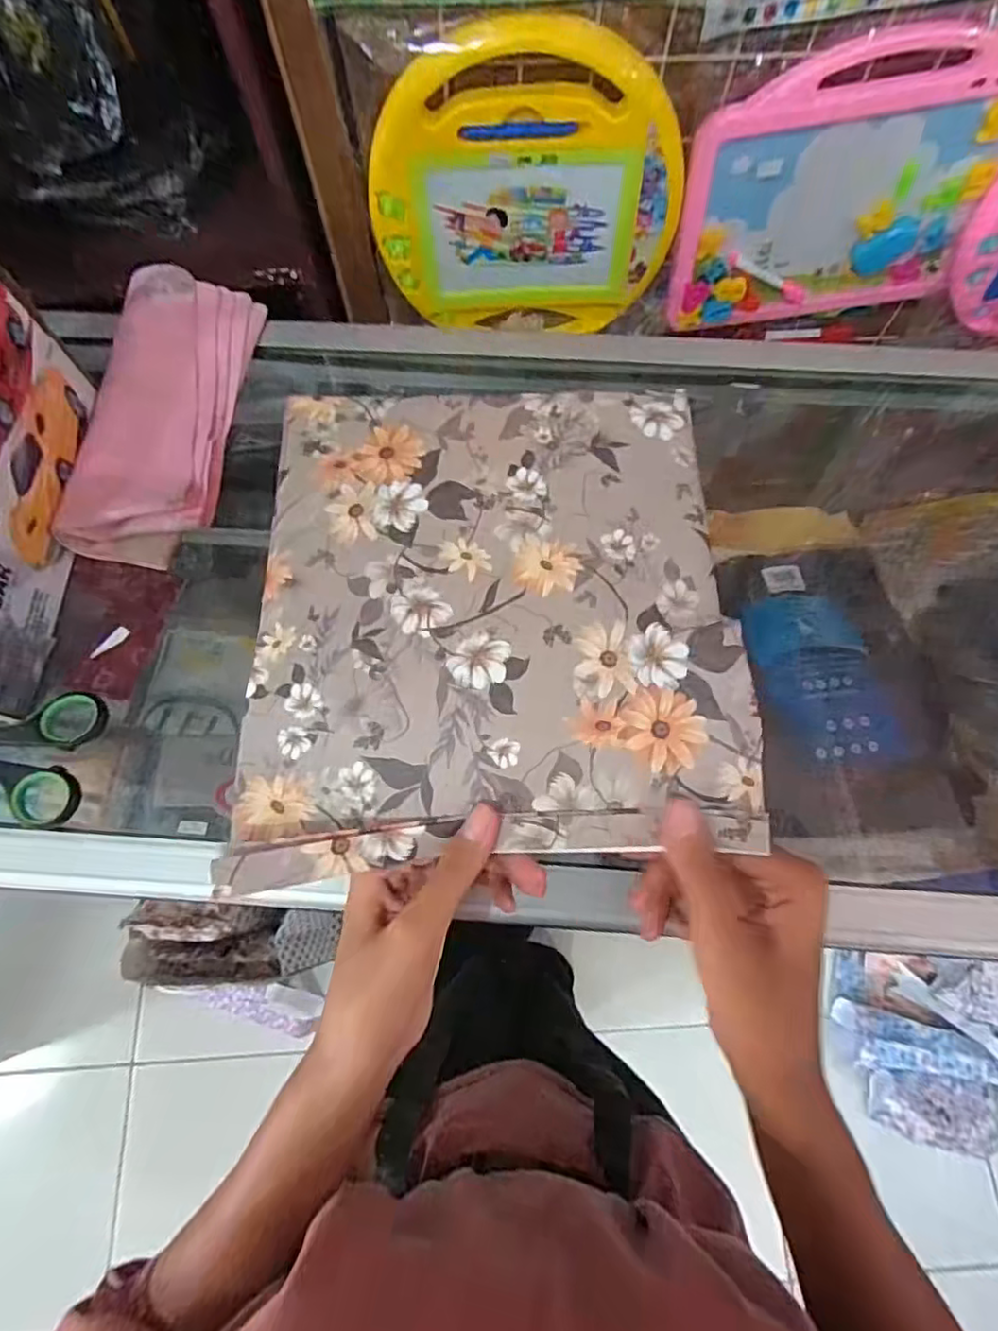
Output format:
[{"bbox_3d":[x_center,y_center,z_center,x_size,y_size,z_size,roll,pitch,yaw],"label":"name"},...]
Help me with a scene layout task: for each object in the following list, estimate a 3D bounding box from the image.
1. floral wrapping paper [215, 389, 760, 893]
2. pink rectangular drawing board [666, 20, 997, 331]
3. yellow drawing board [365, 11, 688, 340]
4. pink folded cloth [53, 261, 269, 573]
[{"bbox_3d":[-0.001,-0.029,0.289,0.216,0.019,0.237,0,70,1],"label":"floral wrapping paper"},{"bbox_3d":[0.315,-0.431,0.578,0.281,0.228,0.029,-5,70,-1],"label":"pink rectangular drawing board"},{"bbox_3d":[0.025,-0.423,0.571,0.267,0.242,0.028,0,70,1],"label":"yellow drawing board"},{"bbox_3d":[-0.216,-0.171,0.402,0.085,0.026,0.229,2,70,1],"label":"pink folded cloth"}]

